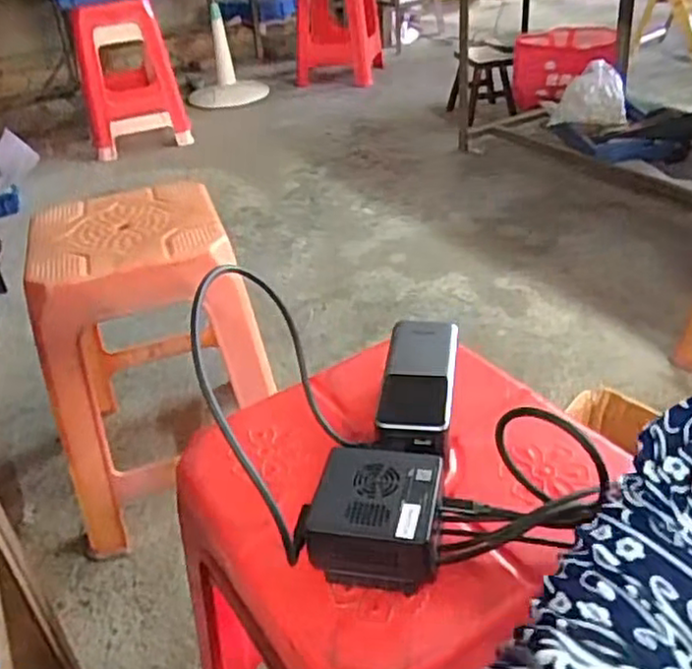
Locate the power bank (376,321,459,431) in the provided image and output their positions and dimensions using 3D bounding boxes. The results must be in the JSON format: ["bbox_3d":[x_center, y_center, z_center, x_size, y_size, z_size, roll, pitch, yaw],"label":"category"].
[{"bbox_3d":[0.057,0.028,0.538,0.051,0.015,0.123,2,35,11],"label":"power bank"}]

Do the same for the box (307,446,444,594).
[{"bbox_3d":[0.022,0.119,0.453,0.079,0.052,0.080,3,35,13],"label":"box"}]

